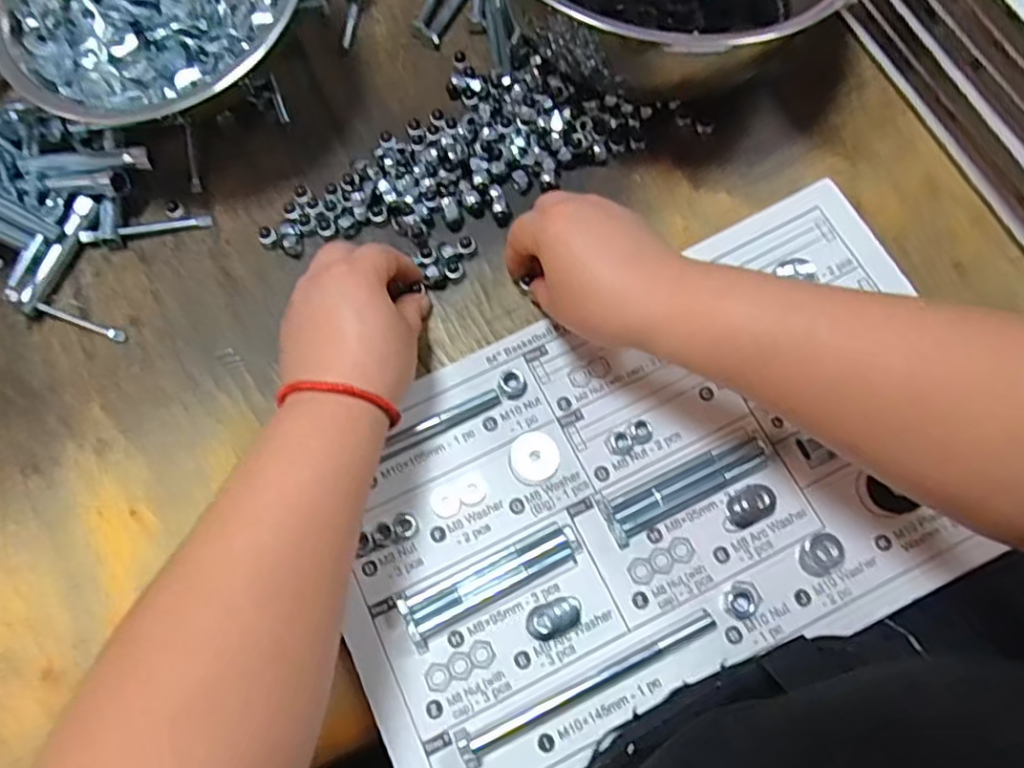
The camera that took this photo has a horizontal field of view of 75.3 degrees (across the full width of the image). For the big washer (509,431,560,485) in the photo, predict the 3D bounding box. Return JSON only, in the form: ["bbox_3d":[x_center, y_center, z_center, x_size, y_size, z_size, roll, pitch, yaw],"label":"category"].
[{"bbox_3d":[0.013,0.043,0.397,0.029,0.004,0.031,-1,72,2],"label":"big washer"}]

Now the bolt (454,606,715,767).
[{"bbox_3d":[0.041,0.160,0.359,0.151,0.011,0.017,-27,73,-7],"label":"bolt"}]

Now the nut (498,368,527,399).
[{"bbox_3d":[0.000,-0.001,0.411,0.017,0.007,0.020,1,72,3],"label":"nut"}]

